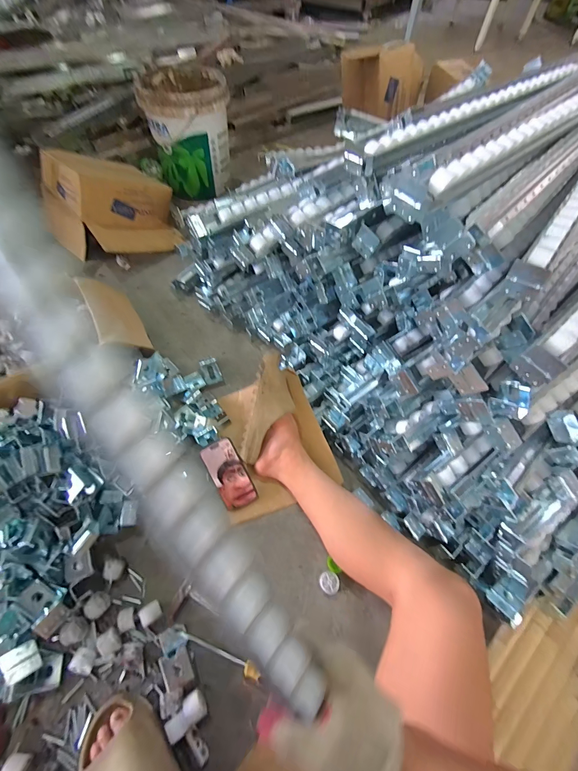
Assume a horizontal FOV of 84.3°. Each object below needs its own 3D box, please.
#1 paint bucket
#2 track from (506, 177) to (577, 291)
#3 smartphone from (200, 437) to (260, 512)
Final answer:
[{"bbox_3d":[-0.369,-0.924,1.183,0.272,0.302,0.290,2,57,-3],"label":"paint bucket"},{"bbox_3d":[0.571,-0.392,0.598,0.043,0.022,0.798,36,62,18],"label":"track"},{"bbox_3d":[-0.128,0.191,0.688,0.072,0.013,0.149,-26,93,-12],"label":"smartphone"}]

